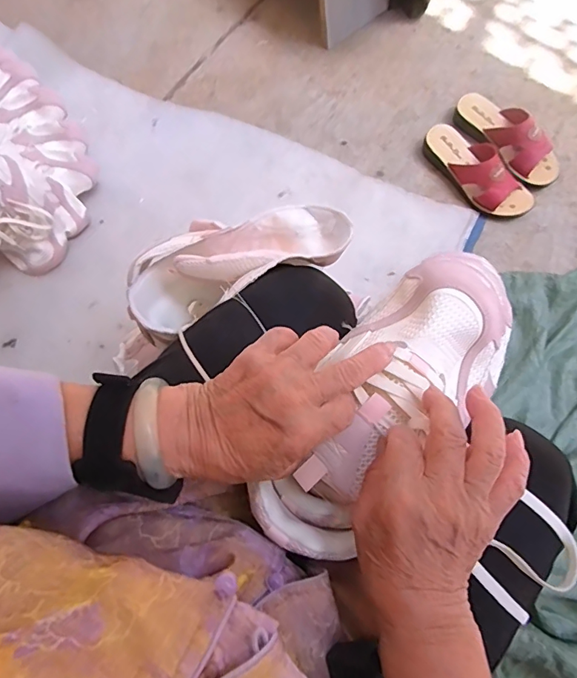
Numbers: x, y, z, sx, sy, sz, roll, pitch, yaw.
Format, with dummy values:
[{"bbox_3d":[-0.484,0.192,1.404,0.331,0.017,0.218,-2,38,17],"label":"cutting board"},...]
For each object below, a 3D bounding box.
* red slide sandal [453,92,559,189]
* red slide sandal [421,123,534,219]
[{"bbox_3d":[0.404,-0.373,0.848,0.087,0.080,0.223,-35,77,-6],"label":"red slide sandal"},{"bbox_3d":[0.333,-0.301,0.828,0.081,0.079,0.225,-44,78,-8],"label":"red slide sandal"}]

